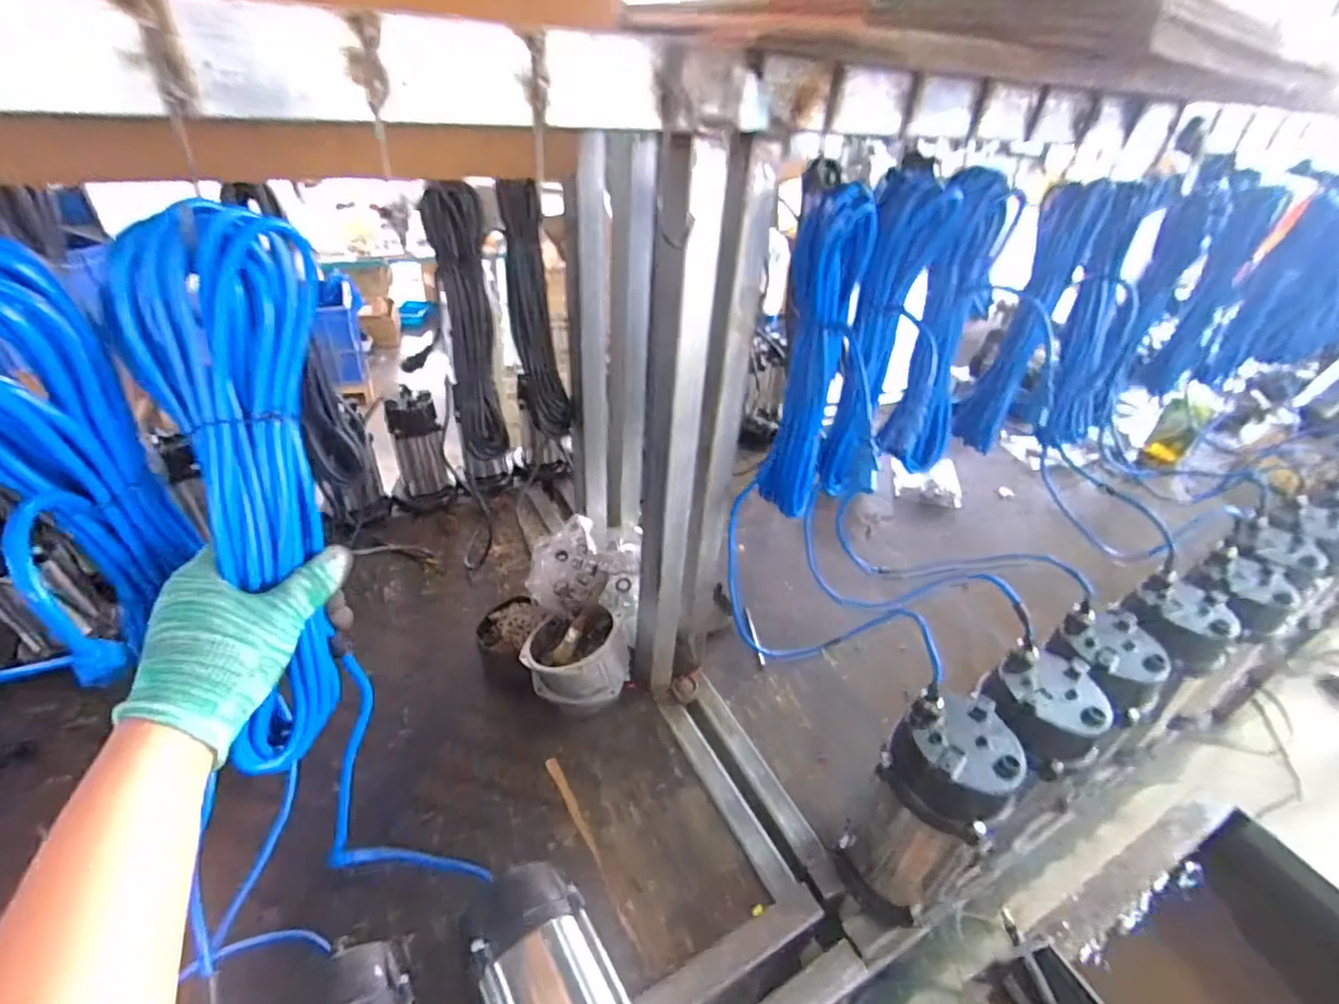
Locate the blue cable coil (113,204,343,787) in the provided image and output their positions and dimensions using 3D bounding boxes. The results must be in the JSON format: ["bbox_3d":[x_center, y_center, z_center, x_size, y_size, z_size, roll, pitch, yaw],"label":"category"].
[{"bbox_3d":[-0.258,0.005,0.370,0.075,0.337,0.053,1,17,-3],"label":"blue cable coil"}]

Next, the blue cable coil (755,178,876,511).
[{"bbox_3d":[0.147,-0.139,0.626,0.068,0.328,0.046,11,37,8],"label":"blue cable coil"}]

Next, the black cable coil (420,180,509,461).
[{"bbox_3d":[-0.249,-0.213,0.749,0.065,0.320,0.065,3,37,-3],"label":"black cable coil"}]

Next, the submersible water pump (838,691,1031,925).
[{"bbox_3d":[0.281,0.338,0.653,0.120,0.258,0.137,28,42,28],"label":"submersible water pump"}]

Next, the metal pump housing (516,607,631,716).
[{"bbox_3d":[-0.134,0.231,0.862,0.144,0.127,0.123,6,37,2],"label":"metal pump housing"}]

